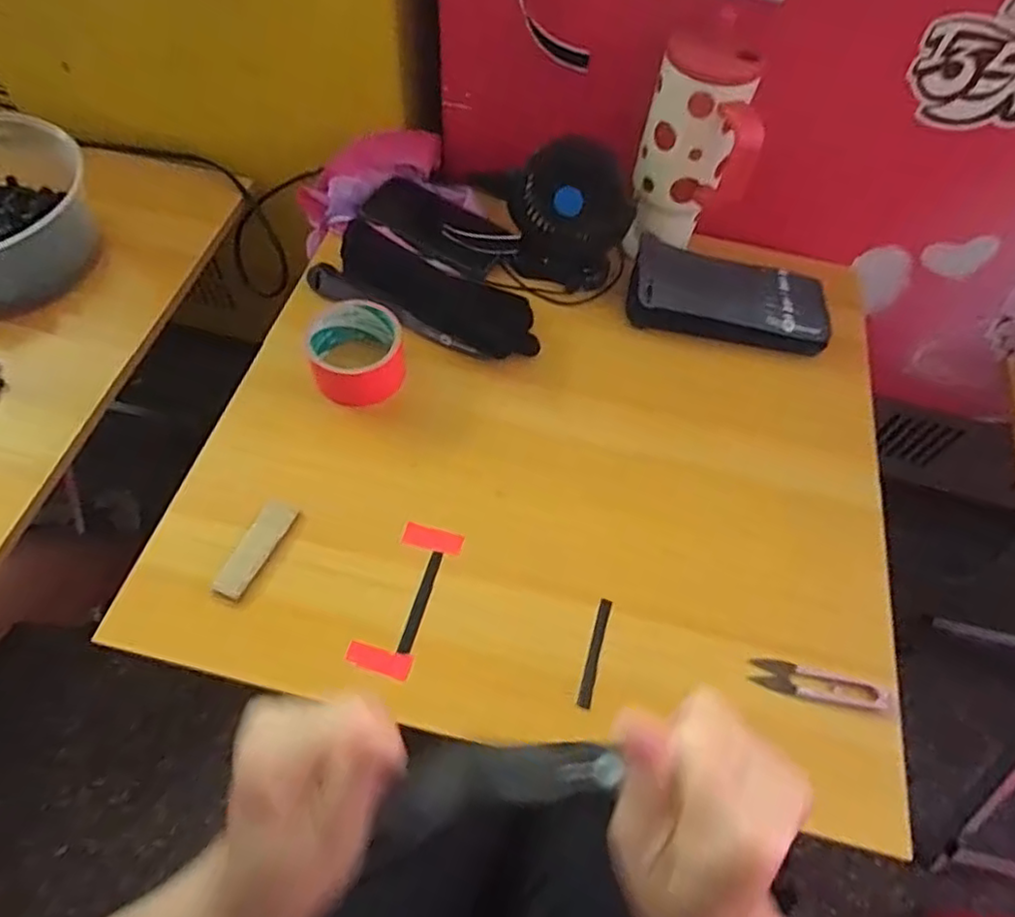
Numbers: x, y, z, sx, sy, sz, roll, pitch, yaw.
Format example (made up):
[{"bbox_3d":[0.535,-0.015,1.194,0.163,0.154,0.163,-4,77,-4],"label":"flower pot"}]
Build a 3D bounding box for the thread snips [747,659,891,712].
[{"bbox_3d":[0.236,0.171,0.480,0.102,0.012,0.024,12,59,4],"label":"thread snips"}]

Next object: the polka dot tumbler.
[{"bbox_3d":[0.182,-0.291,0.616,0.109,0.202,0.100,1,59,-3],"label":"polka dot tumbler"}]

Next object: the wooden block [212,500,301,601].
[{"bbox_3d":[-0.199,0.071,0.502,0.027,0.006,0.084,21,60,9],"label":"wooden block"}]

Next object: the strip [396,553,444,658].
[{"bbox_3d":[-0.067,0.111,0.495,0.010,0.004,0.083,14,60,5],"label":"strip"}]

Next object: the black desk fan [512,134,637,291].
[{"bbox_3d":[0.063,-0.244,0.645,0.121,0.124,0.079,6,59,0],"label":"black desk fan"}]

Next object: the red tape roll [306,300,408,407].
[{"bbox_3d":[-0.139,-0.098,0.582,0.082,0.053,0.078,1,59,-3],"label":"red tape roll"}]

